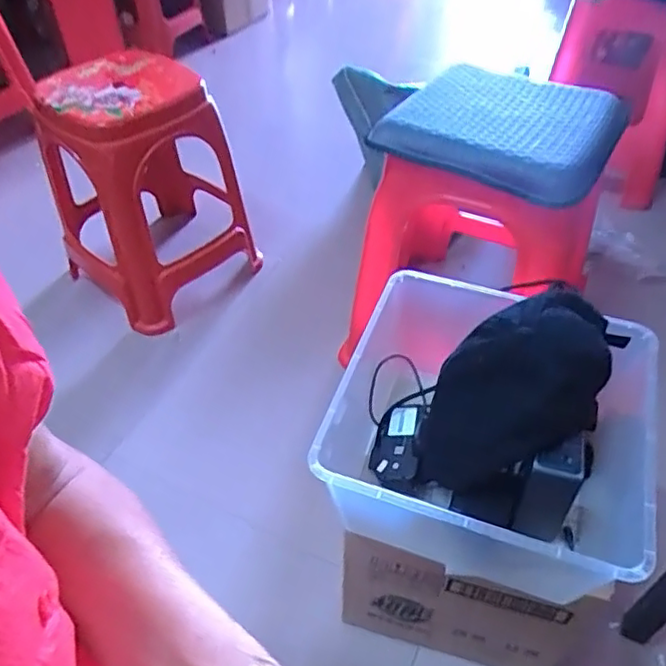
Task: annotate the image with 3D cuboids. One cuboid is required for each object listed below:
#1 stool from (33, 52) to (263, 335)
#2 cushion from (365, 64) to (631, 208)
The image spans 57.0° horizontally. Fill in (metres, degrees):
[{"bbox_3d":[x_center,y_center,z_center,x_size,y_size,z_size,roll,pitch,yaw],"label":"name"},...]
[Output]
[{"bbox_3d":[-0.403,-0.317,1.278,0.309,0.432,0.355,-34,53,-27],"label":"stool"},{"bbox_3d":[0.252,-0.311,0.918,0.305,0.065,0.288,24,51,23],"label":"cushion"}]

